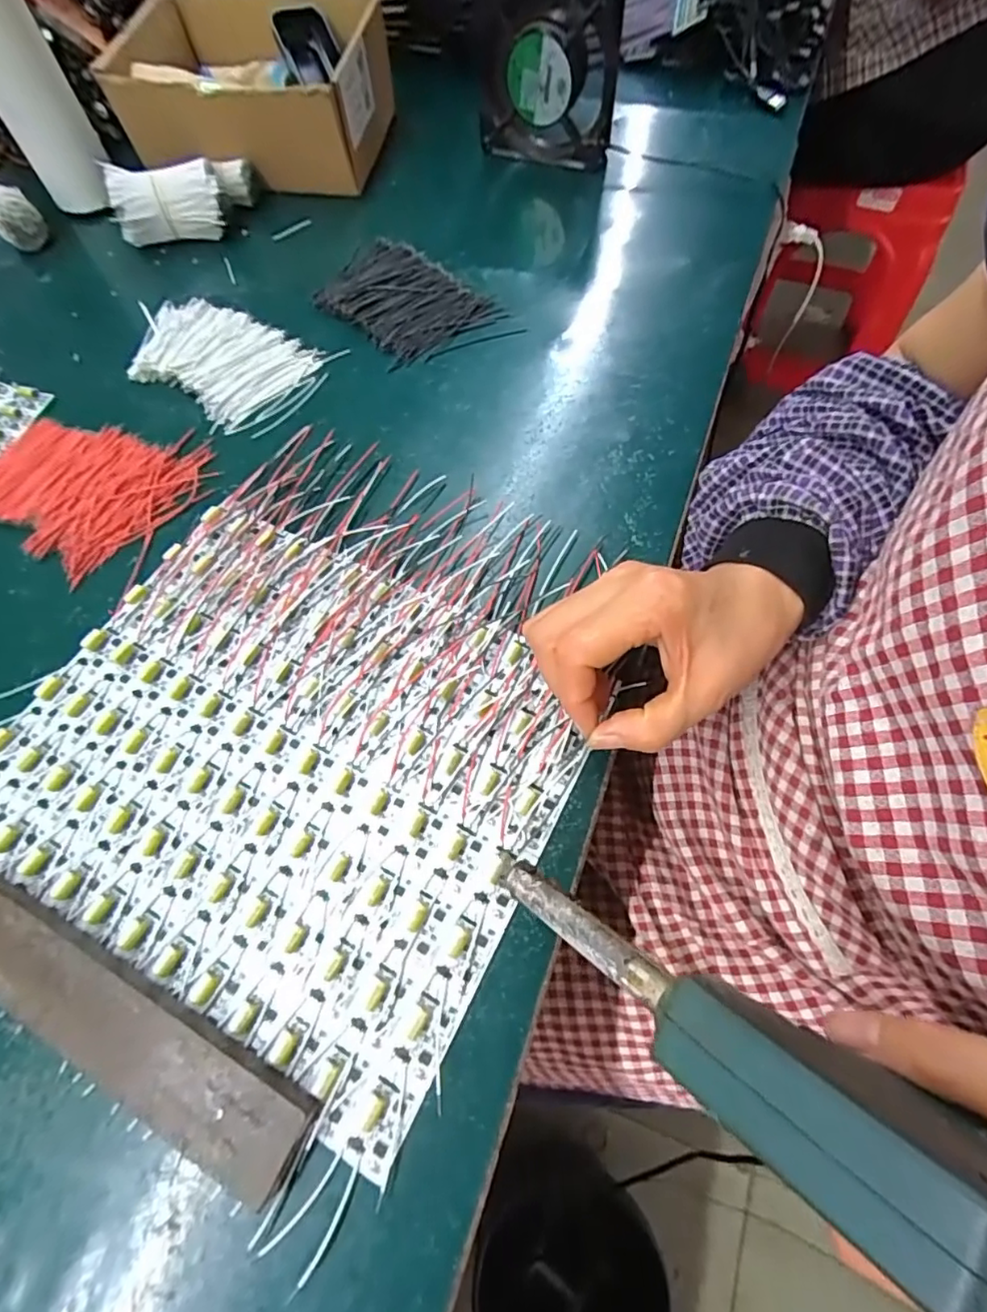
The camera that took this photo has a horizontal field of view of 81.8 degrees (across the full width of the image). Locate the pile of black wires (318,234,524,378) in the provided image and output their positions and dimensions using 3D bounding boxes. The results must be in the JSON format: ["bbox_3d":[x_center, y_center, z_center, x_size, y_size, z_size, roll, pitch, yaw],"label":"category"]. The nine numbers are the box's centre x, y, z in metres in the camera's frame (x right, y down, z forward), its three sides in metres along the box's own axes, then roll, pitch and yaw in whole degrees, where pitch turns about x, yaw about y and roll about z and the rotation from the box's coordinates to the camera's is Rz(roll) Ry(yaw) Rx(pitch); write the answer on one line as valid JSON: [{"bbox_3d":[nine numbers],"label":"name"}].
[{"bbox_3d":[-0.070,-0.289,0.465,0.100,0.016,0.158,-37,67,-14],"label":"pile of black wires"}]

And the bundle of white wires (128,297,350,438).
[{"bbox_3d":[-0.219,-0.232,0.447,0.171,0.009,0.105,23,67,14],"label":"bundle of white wires"}]

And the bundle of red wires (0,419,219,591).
[{"bbox_3d":[-0.283,-0.126,0.395,0.150,0.008,0.125,31,69,17],"label":"bundle of red wires"}]

